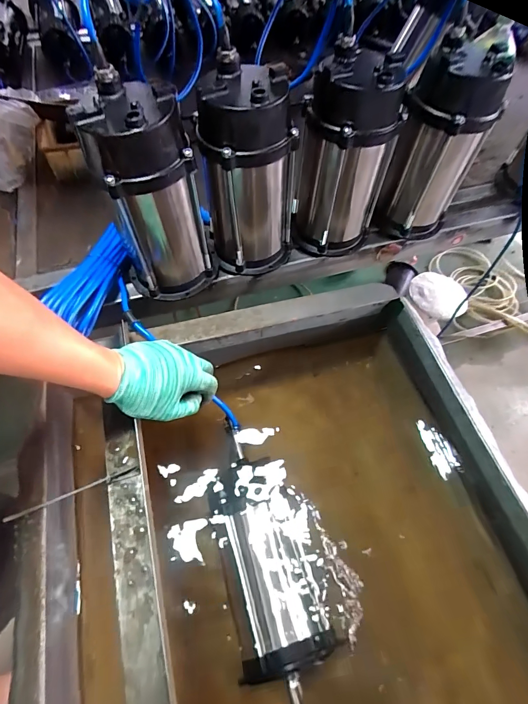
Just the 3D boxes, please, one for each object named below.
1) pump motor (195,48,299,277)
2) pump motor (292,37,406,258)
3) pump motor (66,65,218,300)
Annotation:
[{"bbox_3d":[-0.019,-0.239,0.523,0.123,0.253,0.100,-9,60,-6],"label":"pump motor"},{"bbox_3d":[0.114,-0.277,0.552,0.116,0.256,0.109,1,59,-1],"label":"pump motor"},{"bbox_3d":[-0.147,-0.193,0.489,0.115,0.254,0.102,-26,63,-15],"label":"pump motor"}]

